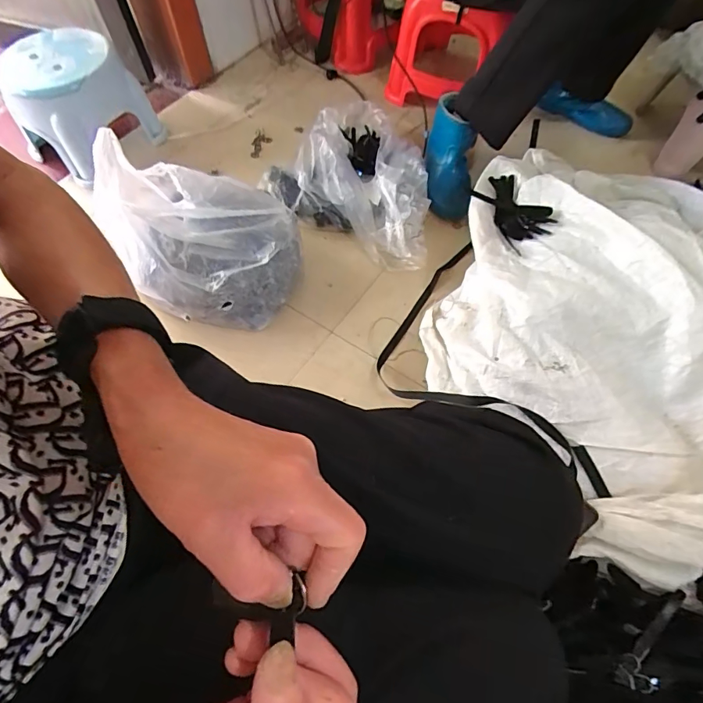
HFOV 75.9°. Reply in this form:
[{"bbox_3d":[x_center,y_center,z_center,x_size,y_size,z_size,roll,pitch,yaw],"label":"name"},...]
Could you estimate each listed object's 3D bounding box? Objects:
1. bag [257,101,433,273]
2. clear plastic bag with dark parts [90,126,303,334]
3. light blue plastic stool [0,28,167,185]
[{"bbox_3d":[0.050,-0.377,0.942,0.400,0.120,0.333,35,68,20],"label":"bag"},{"bbox_3d":[-0.287,-0.207,0.823,0.382,0.191,0.232,17,62,10],"label":"clear plastic bag with dark parts"},{"bbox_3d":[-0.611,-0.549,1.018,0.271,0.232,0.213,16,62,9],"label":"light blue plastic stool"}]

